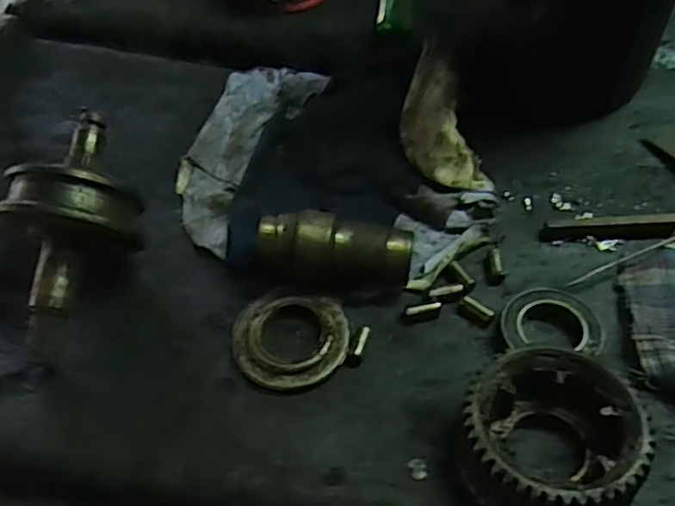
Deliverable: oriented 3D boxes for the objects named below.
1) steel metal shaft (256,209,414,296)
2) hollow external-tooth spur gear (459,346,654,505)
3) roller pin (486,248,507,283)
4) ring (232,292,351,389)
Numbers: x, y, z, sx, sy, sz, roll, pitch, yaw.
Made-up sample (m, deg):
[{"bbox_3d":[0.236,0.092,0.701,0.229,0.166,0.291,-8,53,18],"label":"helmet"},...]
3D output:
[{"bbox_3d":[-0.001,0.001,0.290,0.066,0.028,0.025,4,51,7],"label":"steel metal shaft"},{"bbox_3d":[0.075,0.068,0.232,0.059,0.034,0.063,-2,50,2],"label":"hollow external-tooth spur gear"},{"bbox_3d":[0.073,0.004,0.303,0.008,0.006,0.018,-1,50,3],"label":"roller pin"},{"bbox_3d":[-0.021,0.038,0.282,0.050,0.008,0.043,2,51,5],"label":"ring"}]

